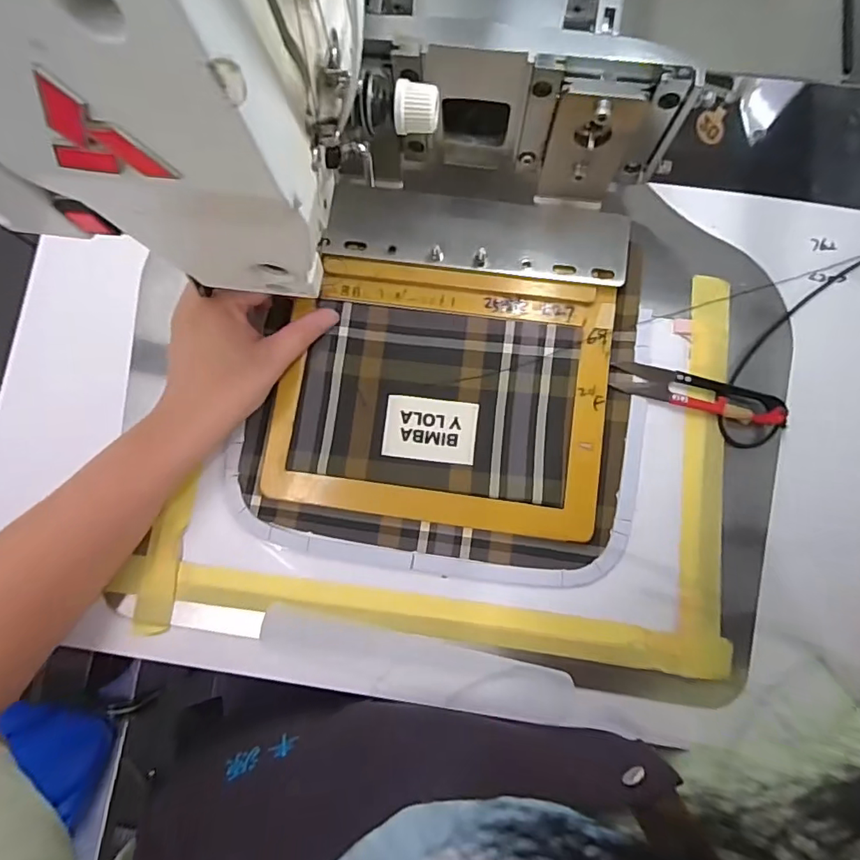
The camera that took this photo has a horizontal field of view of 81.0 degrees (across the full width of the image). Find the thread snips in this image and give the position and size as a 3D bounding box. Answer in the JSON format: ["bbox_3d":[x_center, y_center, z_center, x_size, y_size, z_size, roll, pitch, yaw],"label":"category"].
[{"bbox_3d":[0.172,-0.026,0.323,0.103,0.010,0.024,14,83,4],"label":"thread snips"}]

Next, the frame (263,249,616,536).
[{"bbox_3d":[0.008,-0.024,0.333,0.213,0.006,0.165,7,83,3],"label":"frame"}]

